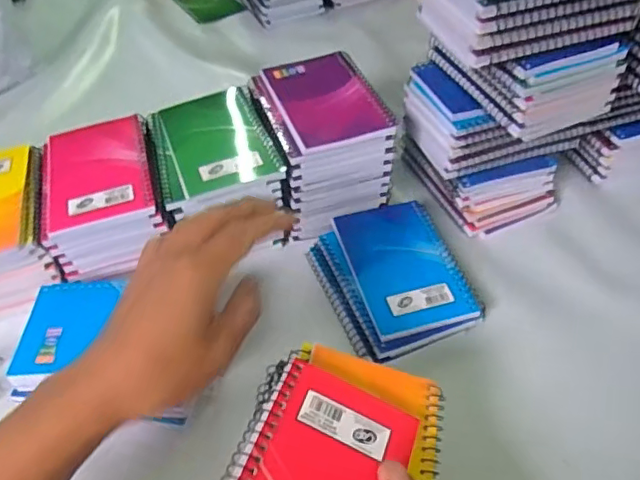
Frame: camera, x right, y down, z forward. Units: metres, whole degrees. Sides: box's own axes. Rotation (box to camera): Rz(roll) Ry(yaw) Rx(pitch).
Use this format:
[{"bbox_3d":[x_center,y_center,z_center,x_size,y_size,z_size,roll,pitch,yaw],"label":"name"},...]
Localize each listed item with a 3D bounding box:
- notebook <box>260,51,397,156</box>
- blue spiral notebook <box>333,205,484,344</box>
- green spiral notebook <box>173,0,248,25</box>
[{"bbox_3d":[0.004,-0.125,0.498,0.084,0.009,0.128,-17,51,-11],"label":"notebook"},{"bbox_3d":[0.068,0.019,0.471,0.082,0.009,0.131,-14,47,-8],"label":"blue spiral notebook"},{"bbox_3d":[-0.174,-0.360,0.852,0.078,0.009,0.115,-30,54,-20],"label":"green spiral notebook"}]

